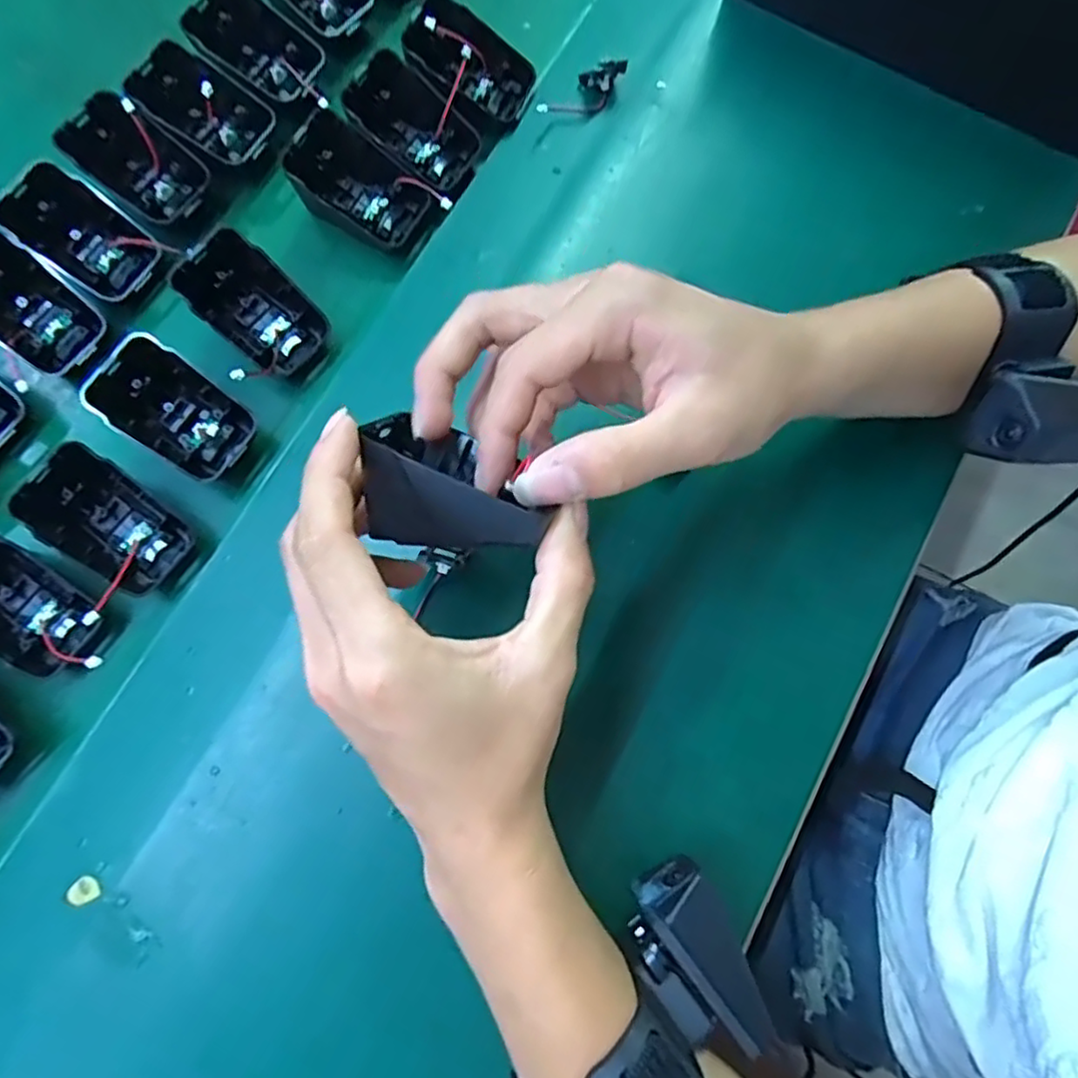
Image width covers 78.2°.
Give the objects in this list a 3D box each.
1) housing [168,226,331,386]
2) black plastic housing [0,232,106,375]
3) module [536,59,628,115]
[{"bbox_3d":[-0.146,-0.119,0.343,0.074,0.029,0.043,40,82,-27],"label":"housing"},{"bbox_3d":[-0.266,-0.120,0.344,0.069,0.023,0.044,42,82,-20],"label":"black plastic housing"},{"bbox_3d":[0.024,-0.250,0.372,0.023,0.016,0.053,41,81,8],"label":"module"}]

